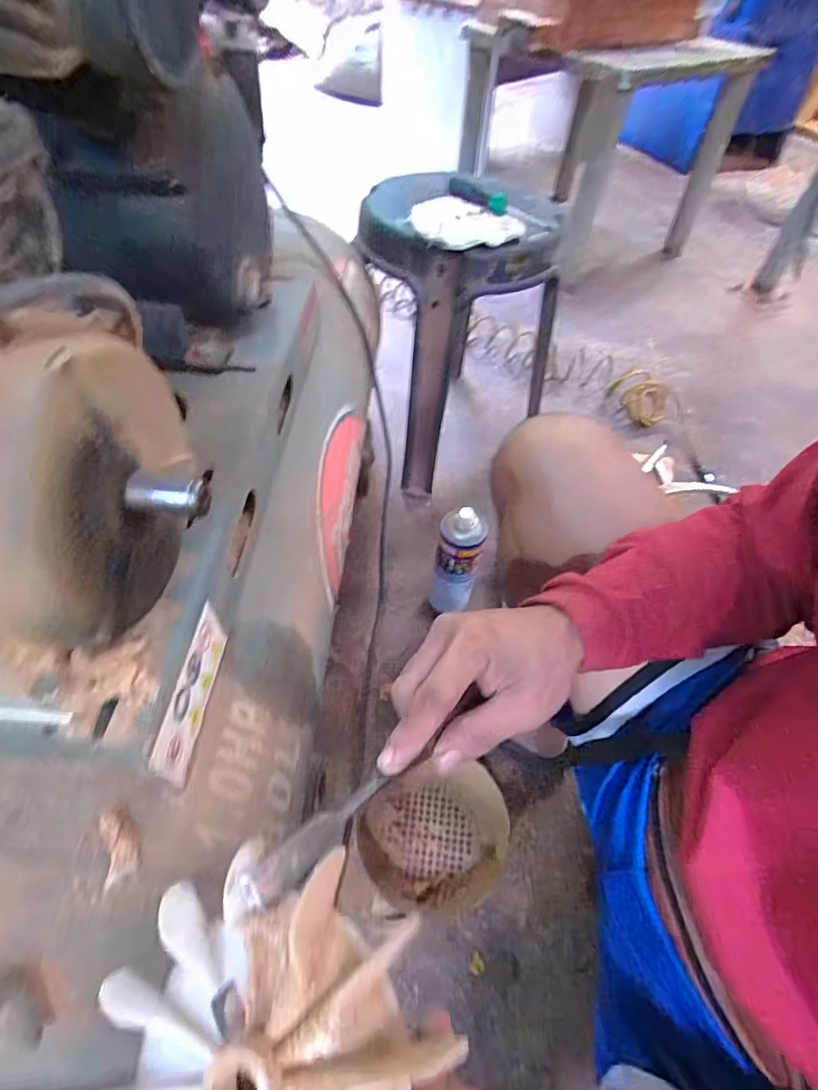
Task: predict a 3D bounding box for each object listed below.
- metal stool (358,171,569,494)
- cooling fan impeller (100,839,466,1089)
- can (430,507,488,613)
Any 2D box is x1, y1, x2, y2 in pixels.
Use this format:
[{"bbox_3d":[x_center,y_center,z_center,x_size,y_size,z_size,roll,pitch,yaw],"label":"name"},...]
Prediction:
[{"bbox_3d":[0.062,-0.351,0.922,0.277,0.442,0.281,-3,53,-6],"label":"metal stool"},{"bbox_3d":[-0.056,0.191,0.191,0.123,0.040,0.129,2,52,-2],"label":"cooling fan impeller"},{"bbox_3d":[0.069,0.028,0.751,0.061,0.187,0.051,17,54,9],"label":"can"}]

